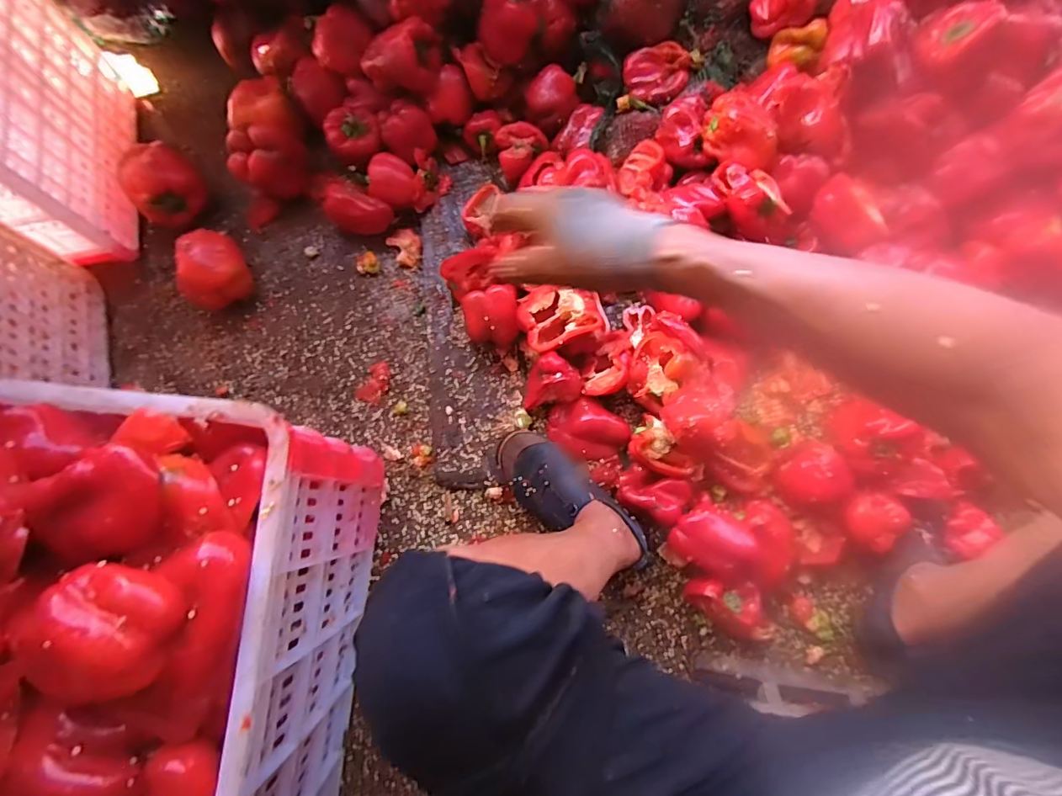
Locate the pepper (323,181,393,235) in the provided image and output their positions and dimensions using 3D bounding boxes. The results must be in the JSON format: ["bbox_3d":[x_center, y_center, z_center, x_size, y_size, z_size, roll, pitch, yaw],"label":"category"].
[{"bbox_3d":[-0.260,-0.277,0.737,0.095,0.056,0.057,24,78,5],"label":"pepper"}]

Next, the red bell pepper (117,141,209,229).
[{"bbox_3d":[-0.549,-0.318,0.750,0.095,0.102,0.102,0,77,0],"label":"red bell pepper"}]

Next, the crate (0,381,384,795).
[{"bbox_3d":[-0.374,0.250,0.451,0.328,0.312,0.470,4,77,0],"label":"crate"}]

